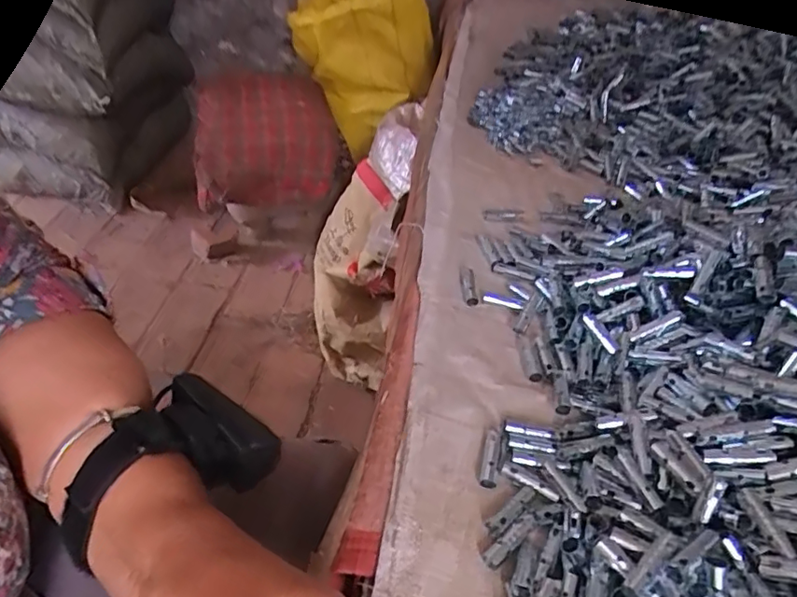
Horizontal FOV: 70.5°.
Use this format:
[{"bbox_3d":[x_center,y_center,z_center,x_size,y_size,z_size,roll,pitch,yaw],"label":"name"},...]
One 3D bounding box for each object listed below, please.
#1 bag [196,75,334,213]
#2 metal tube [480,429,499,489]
[{"bbox_3d":[-0.251,-0.288,1.084,0.244,0.200,0.242,-1,43,-8],"label":"bag"},{"bbox_3d":[0.060,0.104,0.371,0.010,0.007,0.040,10,43,4],"label":"metal tube"}]

